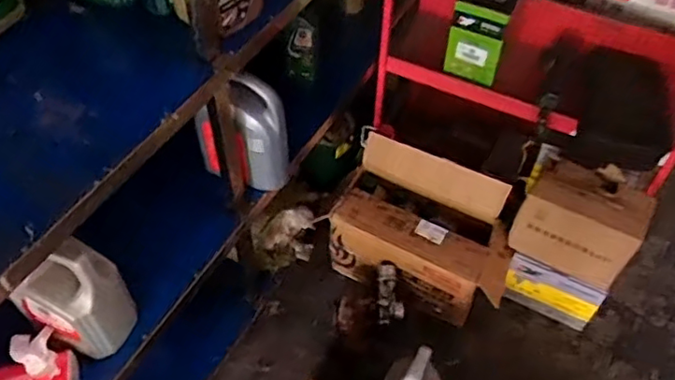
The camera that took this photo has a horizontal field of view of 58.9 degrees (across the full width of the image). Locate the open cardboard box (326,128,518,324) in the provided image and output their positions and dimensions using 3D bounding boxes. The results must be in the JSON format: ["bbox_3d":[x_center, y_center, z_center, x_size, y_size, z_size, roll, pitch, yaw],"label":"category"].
[{"bbox_3d":[0.244,0.116,1.668,0.492,0.335,0.285,25,54,18],"label":"open cardboard box"}]

